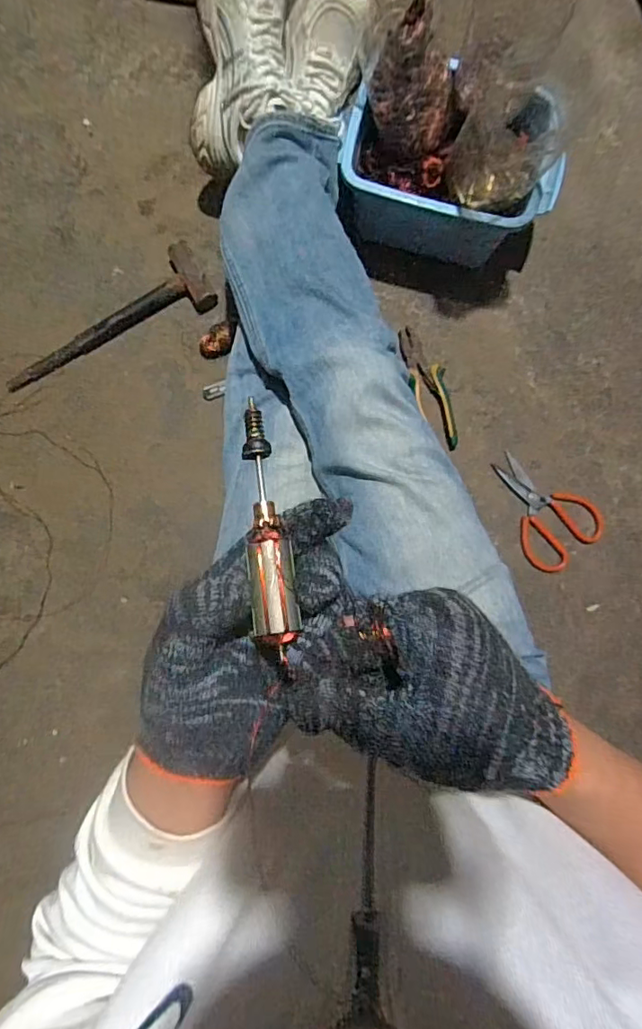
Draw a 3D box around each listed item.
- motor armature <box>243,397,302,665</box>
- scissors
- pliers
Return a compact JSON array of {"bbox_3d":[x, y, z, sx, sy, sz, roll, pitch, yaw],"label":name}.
[{"bbox_3d":[-0.026,0.005,0.241,0.017,0.016,0.120,-6,73,-4],"label":"motor armature"},{"bbox_3d":[0.337,-0.006,0.799,0.187,0.006,0.120,46,102,6],"label":"scissors"},{"bbox_3d":[0.168,-0.195,0.795,0.060,0.013,0.191,-10,90,1],"label":"pliers"}]

